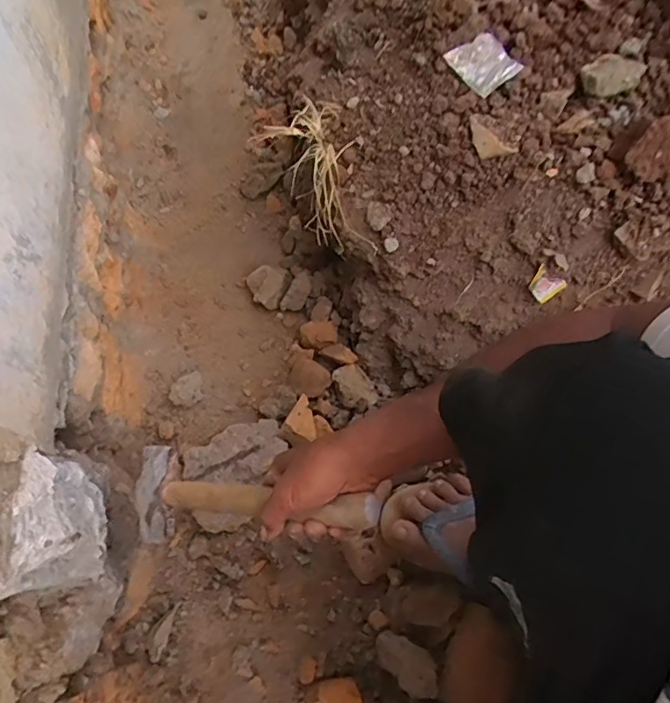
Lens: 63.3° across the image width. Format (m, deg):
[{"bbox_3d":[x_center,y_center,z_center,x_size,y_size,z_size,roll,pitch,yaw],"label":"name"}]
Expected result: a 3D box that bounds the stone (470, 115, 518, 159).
[{"bbox_3d":[0.168,-0.234,0.597,0.029,0.018,0.062,-42,76,-16],"label":"stone"}]

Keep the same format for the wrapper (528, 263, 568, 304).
[{"bbox_3d":[0.233,-0.073,0.603,0.033,0.034,0.004,41,29,7],"label":"wrapper"}]

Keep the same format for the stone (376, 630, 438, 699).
[{"bbox_3d":[0.076,0.338,0.590,0.071,0.040,0.043,30,71,9],"label":"stone"}]

